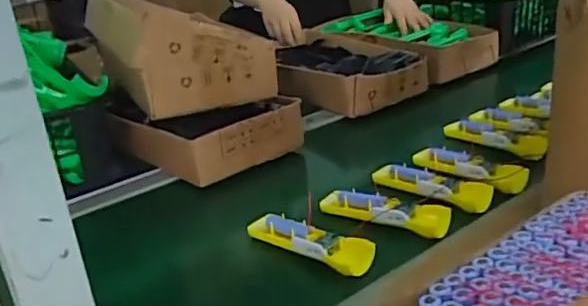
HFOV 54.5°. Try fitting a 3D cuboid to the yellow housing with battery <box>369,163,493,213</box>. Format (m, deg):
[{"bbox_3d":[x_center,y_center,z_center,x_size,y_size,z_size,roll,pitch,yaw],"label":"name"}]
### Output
[{"bbox_3d":[0.183,0.040,0.773,0.161,0.033,0.058,12,30,33],"label":"yellow housing with battery"}]

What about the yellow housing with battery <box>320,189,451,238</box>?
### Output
[{"bbox_3d":[0.110,0.071,0.720,0.166,0.032,0.044,8,28,26],"label":"yellow housing with battery"}]

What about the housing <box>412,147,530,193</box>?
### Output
[{"bbox_3d":[0.248,0.018,0.808,0.170,0.031,0.054,19,34,42],"label":"housing"}]

